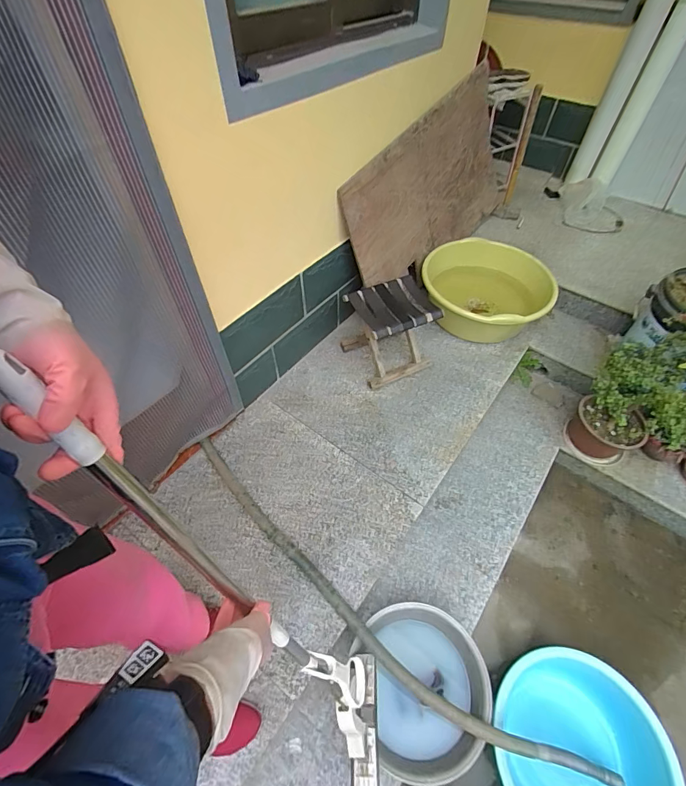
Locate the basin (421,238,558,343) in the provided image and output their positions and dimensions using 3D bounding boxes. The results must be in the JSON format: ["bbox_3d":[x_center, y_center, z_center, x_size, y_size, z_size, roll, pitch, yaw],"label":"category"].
[{"bbox_3d":[0.638,-0.427,1.721,0.570,0.218,0.467,12,54,8],"label":"basin"}]

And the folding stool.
[{"bbox_3d":[0.184,-0.246,1.517,0.281,0.314,0.265,-22,56,-16],"label":"folding stool"}]

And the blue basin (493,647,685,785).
[{"bbox_3d":[0.618,0.975,1.031,0.426,0.221,0.459,0,53,-1],"label":"blue basin"}]

